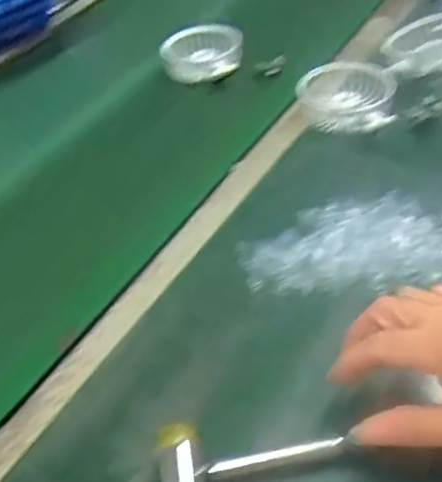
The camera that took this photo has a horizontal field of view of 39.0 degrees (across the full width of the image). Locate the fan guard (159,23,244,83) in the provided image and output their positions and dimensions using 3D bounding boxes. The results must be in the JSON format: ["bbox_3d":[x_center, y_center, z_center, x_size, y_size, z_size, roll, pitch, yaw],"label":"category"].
[{"bbox_3d":[-0.022,-0.221,0.730,0.092,0.030,0.095,0,44,7],"label":"fan guard"}]

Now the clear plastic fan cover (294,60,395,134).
[{"bbox_3d":[0.123,-0.141,0.613,0.090,0.029,0.087,7,45,15],"label":"clear plastic fan cover"}]

